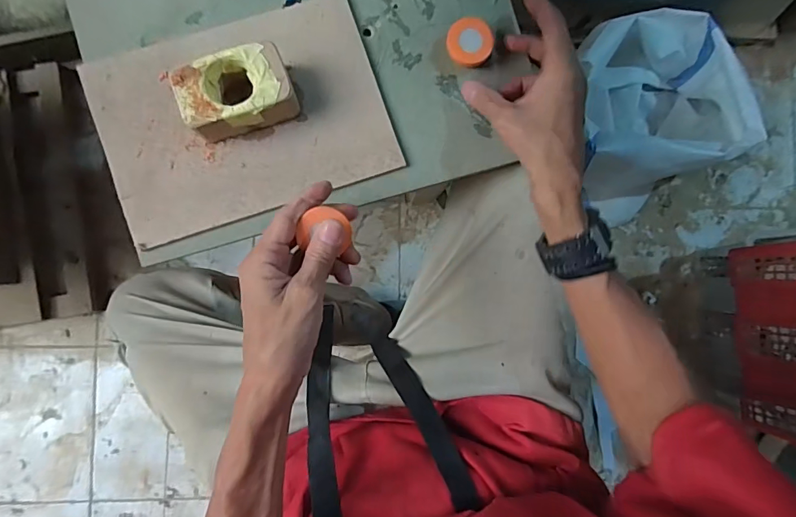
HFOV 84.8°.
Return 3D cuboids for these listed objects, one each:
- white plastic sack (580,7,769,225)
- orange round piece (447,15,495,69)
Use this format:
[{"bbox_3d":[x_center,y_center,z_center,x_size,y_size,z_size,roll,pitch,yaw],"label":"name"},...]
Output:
[{"bbox_3d":[0.481,-0.297,0.863,0.351,0.202,0.336,-40,91,-5],"label":"white plastic sack"},{"bbox_3d":[0.061,-0.182,0.366,0.039,0.011,0.036,16,107,-1],"label":"orange round piece"}]

